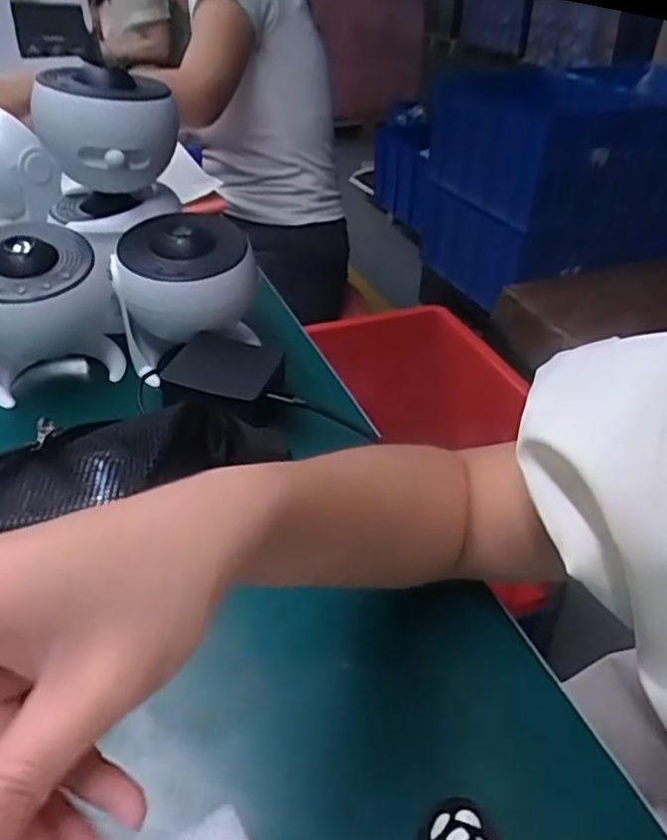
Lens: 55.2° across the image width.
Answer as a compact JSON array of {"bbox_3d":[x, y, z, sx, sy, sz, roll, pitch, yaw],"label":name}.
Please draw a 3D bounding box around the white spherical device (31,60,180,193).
[{"bbox_3d":[-0.186,-0.249,0.543,0.082,0.087,0.097,19,40,21],"label":"white spherical device"}]

